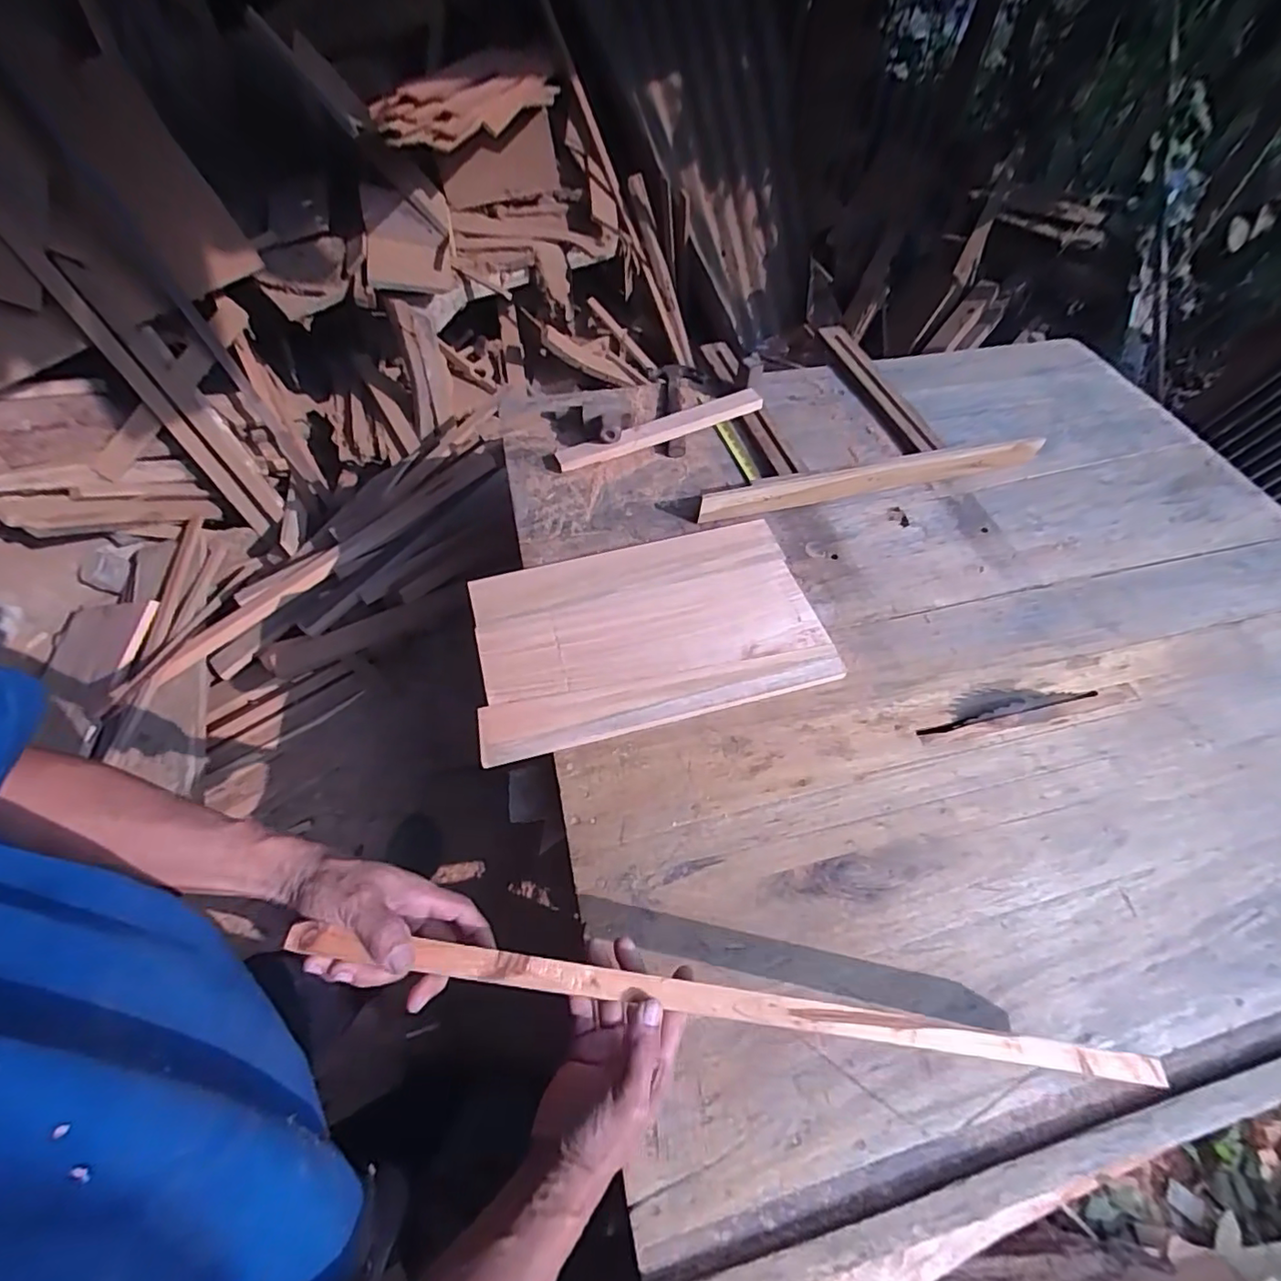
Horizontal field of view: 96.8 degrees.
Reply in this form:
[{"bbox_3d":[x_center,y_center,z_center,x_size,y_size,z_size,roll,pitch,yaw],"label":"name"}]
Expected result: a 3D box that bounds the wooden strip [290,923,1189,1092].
[{"bbox_3d":[0.093,0.277,0.427,0.676,0.010,0.020,13,56,-7],"label":"wooden strip"}]

